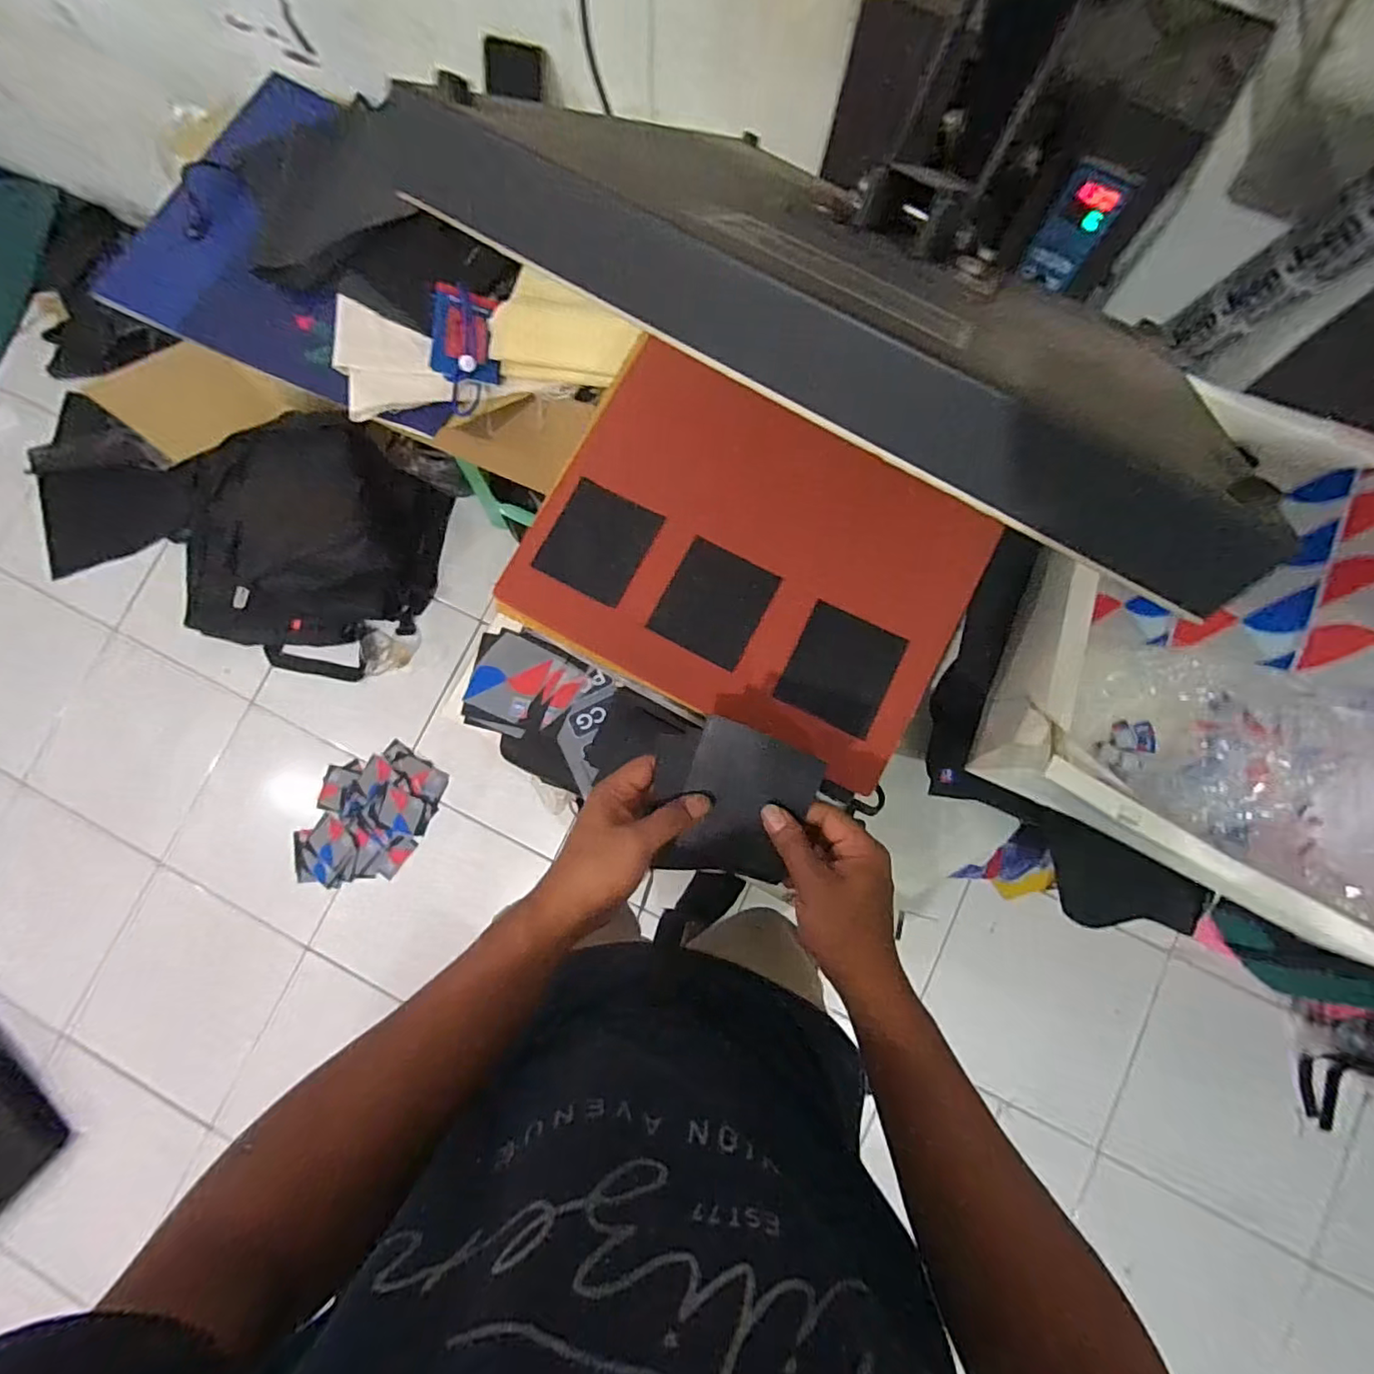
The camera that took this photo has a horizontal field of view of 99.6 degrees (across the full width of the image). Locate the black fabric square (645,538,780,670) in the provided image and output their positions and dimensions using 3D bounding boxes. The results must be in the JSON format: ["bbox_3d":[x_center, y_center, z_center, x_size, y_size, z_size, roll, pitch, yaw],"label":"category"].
[{"bbox_3d":[0.025,-0.077,0.532,0.089,0.005,0.096,28,85,6],"label":"black fabric square"}]

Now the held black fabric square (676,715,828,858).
[{"bbox_3d":[0.043,0.077,0.413,0.087,0.006,0.090,17,96,6],"label":"held black fabric square"}]

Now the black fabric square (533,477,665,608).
[{"bbox_3d":[-0.081,-0.134,0.539,0.086,0.004,0.096,26,84,2],"label":"black fabric square"}]

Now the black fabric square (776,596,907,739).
[{"bbox_3d":[0.138,-0.015,0.518,0.087,0.007,0.096,25,85,6],"label":"black fabric square"}]

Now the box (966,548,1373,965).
[{"bbox_3d":[0.500,0.080,0.526,0.429,0.116,0.212,25,85,6],"label":"box"}]

